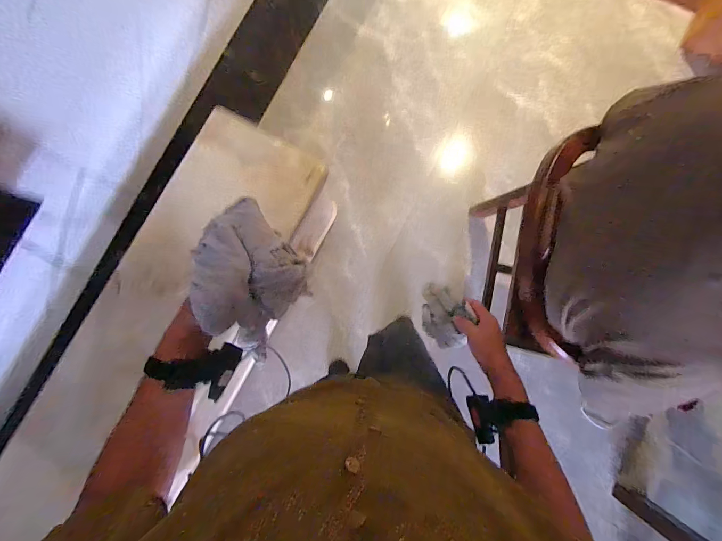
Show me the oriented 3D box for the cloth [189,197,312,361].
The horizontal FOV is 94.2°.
[{"bbox_3d":[-0.148,0.009,0.435,0.145,0.059,0.152,38,85,6],"label":"cloth"}]

